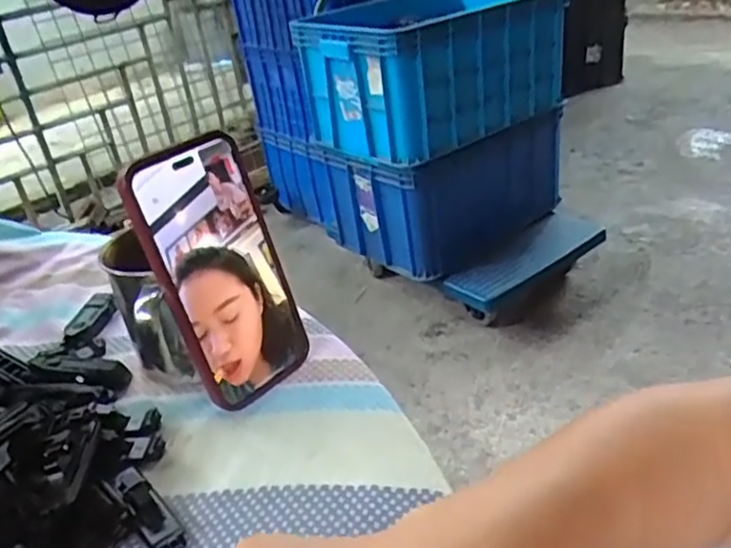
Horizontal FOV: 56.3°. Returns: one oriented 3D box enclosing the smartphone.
[{"bbox_3d":[-0.085,-0.001,0.412,0.078,0.157,0.009,-33,24,-36],"label":"smartphone"}]

